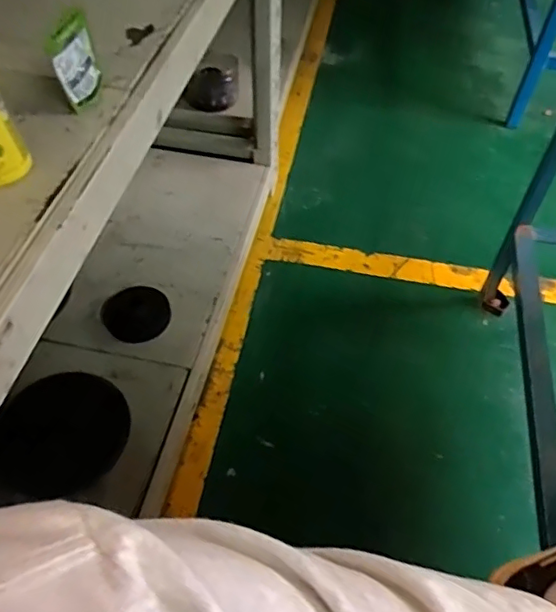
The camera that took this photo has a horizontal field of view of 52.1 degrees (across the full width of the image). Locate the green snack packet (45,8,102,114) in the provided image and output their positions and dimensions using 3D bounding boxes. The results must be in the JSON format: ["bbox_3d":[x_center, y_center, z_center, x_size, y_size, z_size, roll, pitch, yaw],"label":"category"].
[{"bbox_3d":[-0.213,-0.260,0.605,0.010,0.080,0.074,5,55,15],"label":"green snack packet"}]

